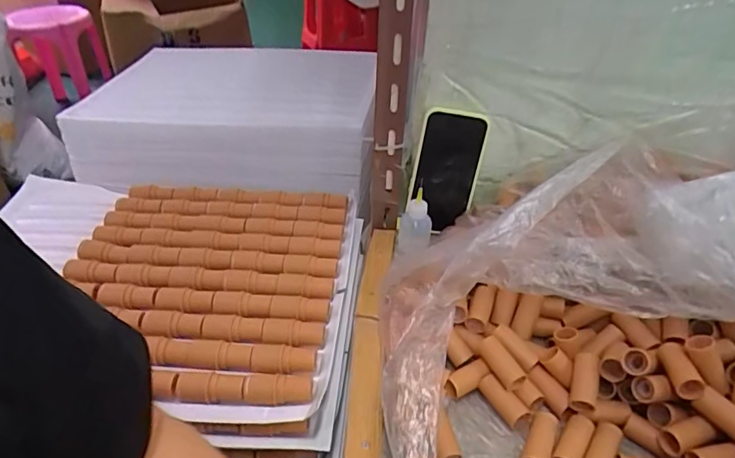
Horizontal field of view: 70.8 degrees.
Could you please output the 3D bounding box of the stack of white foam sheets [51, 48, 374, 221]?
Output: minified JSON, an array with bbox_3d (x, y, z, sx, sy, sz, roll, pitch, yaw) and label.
[{"bbox_3d":[-0.207,-0.199,0.839,0.466,0.106,0.307,5,37,4],"label":"stack of white foam sheets"}]

